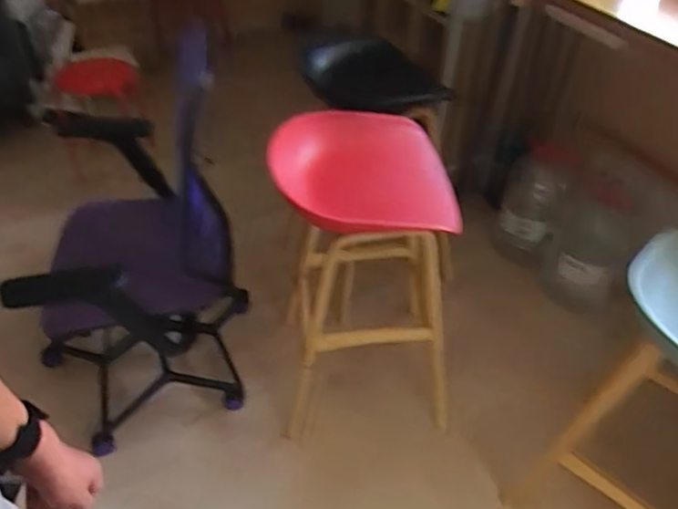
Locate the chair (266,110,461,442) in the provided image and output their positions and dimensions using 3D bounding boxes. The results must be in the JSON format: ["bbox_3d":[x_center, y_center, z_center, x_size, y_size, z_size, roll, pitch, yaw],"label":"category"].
[{"bbox_3d":[0.096,0.088,1.658,0.463,0.886,0.456,2,44,0],"label":"chair"}]

